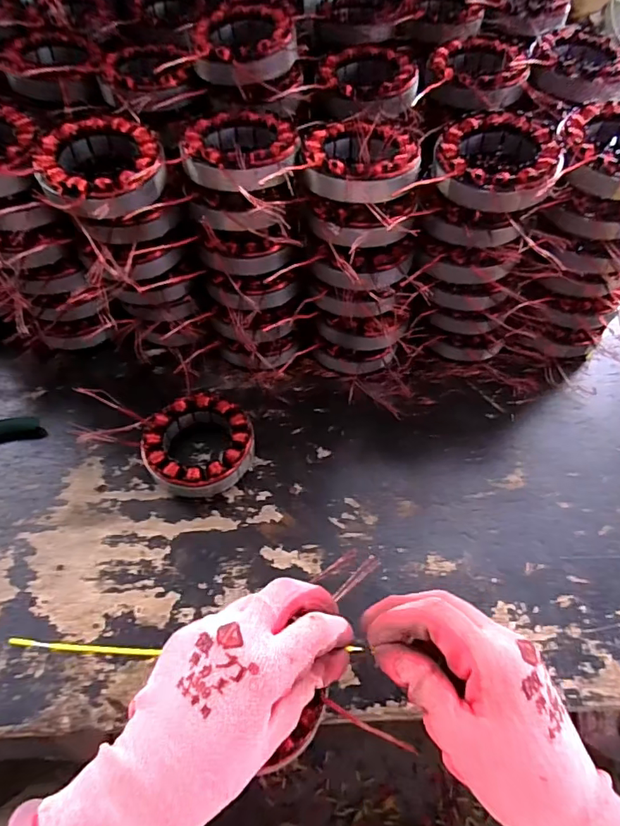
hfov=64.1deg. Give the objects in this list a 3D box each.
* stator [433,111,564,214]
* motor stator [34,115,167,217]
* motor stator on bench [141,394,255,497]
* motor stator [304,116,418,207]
[{"bbox_3d":[0.136,-0.182,0.366,0.086,0.035,0.092,15,57,8],"label":"stator"},{"bbox_3d":[-0.148,-0.174,0.359,0.082,0.028,0.096,1,56,-1],"label":"motor stator"},{"bbox_3d":[-0.093,0.025,0.412,0.088,0.028,0.083,1,56,-1],"label":"motor stator on bench"},{"bbox_3d":[0.038,-0.189,0.367,0.083,0.024,0.088,1,56,-1],"label":"motor stator"}]

